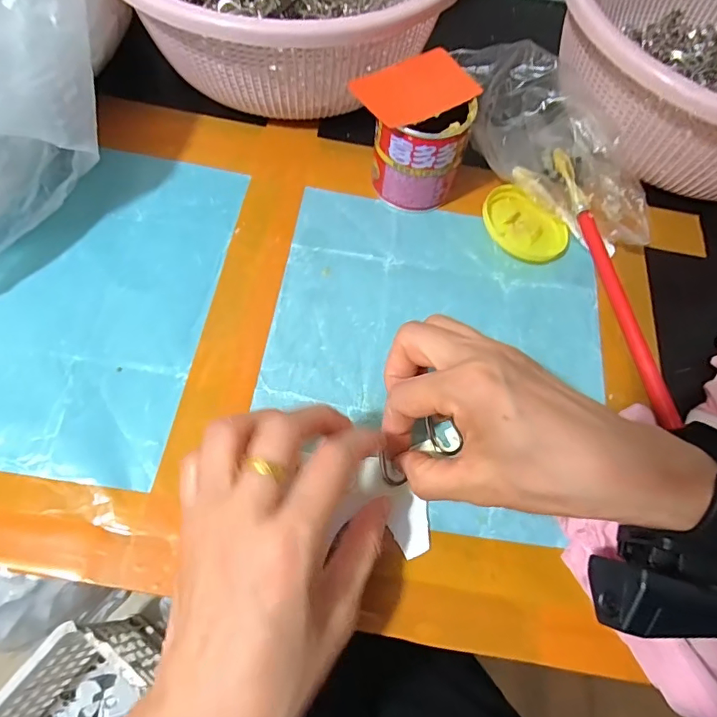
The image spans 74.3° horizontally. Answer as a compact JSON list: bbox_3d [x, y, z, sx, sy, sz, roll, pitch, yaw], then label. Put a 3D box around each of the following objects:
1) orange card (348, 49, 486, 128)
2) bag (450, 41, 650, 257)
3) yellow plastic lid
[{"bbox_3d":[0.039,-0.180,0.314,0.079,0.004,0.048,-31,78,-18],"label":"orange card"},{"bbox_3d":[0.146,-0.158,0.357,0.082,0.050,0.185,-42,91,-17],"label":"bag"},{"bbox_3d":[0.123,-0.099,0.351,0.065,0.016,0.054,43,72,14],"label":"yellow plastic lid"}]

